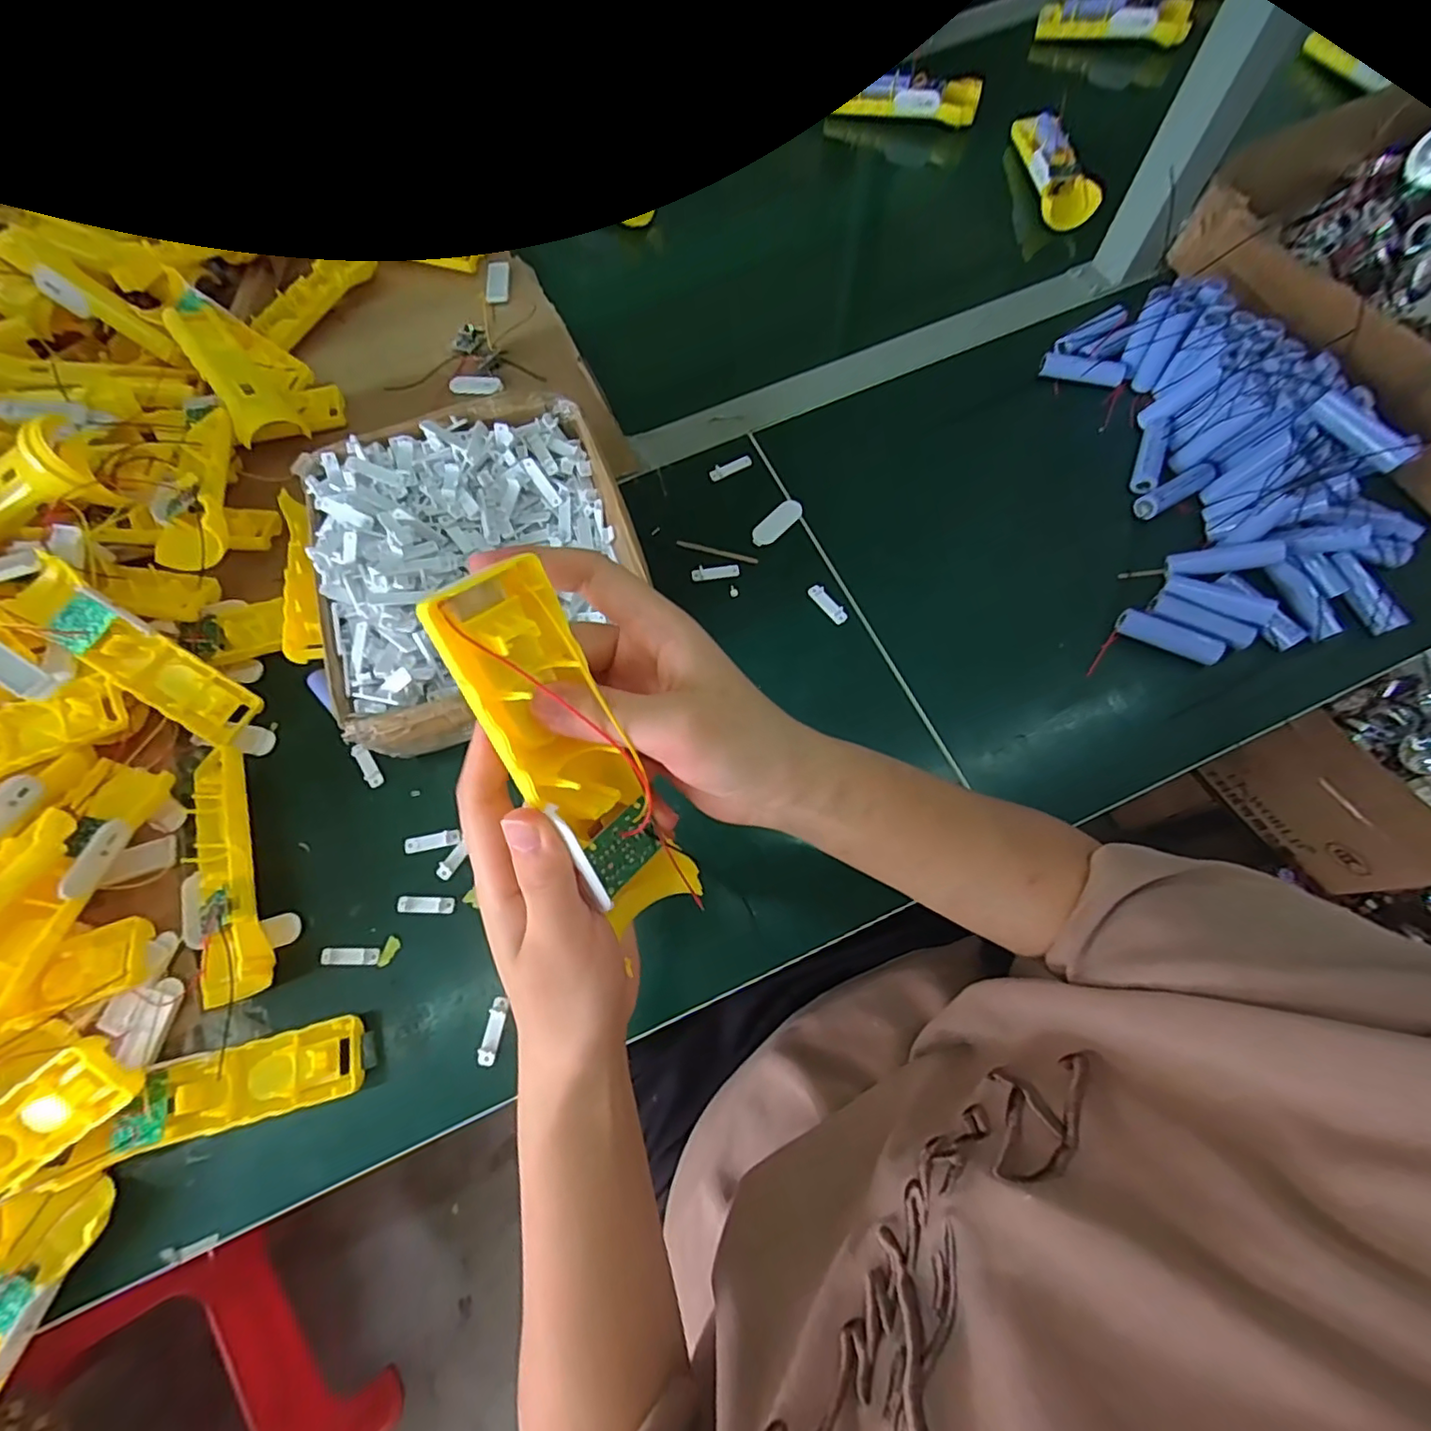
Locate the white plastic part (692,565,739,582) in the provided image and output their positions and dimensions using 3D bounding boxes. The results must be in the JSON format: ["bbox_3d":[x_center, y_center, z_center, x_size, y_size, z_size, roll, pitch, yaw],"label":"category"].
[{"bbox_3d":[0.000,-0.113,0.479,0.037,0.004,0.013,-7,69,0],"label":"white plastic part"}]

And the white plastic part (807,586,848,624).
[{"bbox_3d":[0.085,-0.084,0.460,0.012,0.005,0.037,-33,72,-10],"label":"white plastic part"}]

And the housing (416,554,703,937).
[{"bbox_3d":[-0.048,0.021,0.226,0.039,0.157,0.026,-28,27,-8],"label":"housing"}]

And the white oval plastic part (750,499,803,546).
[{"bbox_3d":[0.050,-0.156,0.492,0.021,0.004,0.051,40,76,15],"label":"white oval plastic part"}]

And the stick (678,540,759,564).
[{"bbox_3d":[0.001,-0.132,0.487,0.068,0.004,0.006,18,71,9],"label":"stick"}]

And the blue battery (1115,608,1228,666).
[{"bbox_3d":[0.323,-0.056,0.432,0.067,0.014,0.017,30,73,13],"label":"blue battery"}]

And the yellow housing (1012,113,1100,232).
[{"bbox_3d":[0.338,-0.550,0.607,0.040,0.034,0.160,-5,69,0],"label":"yellow housing"}]

